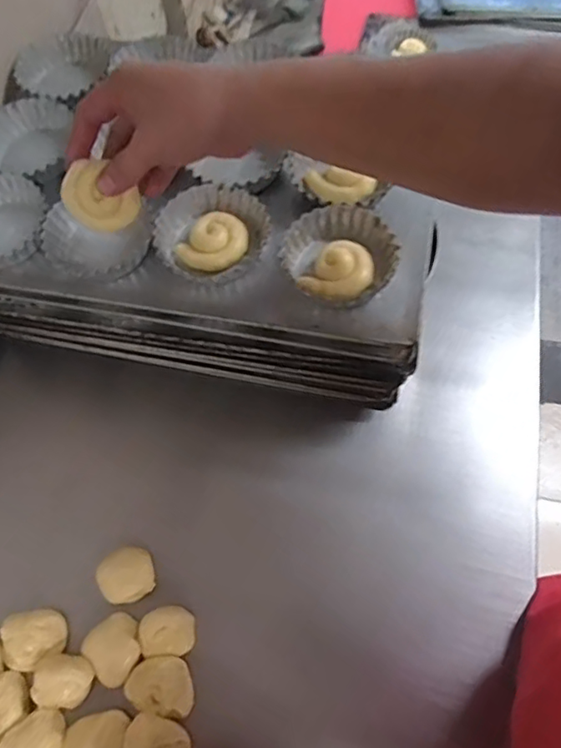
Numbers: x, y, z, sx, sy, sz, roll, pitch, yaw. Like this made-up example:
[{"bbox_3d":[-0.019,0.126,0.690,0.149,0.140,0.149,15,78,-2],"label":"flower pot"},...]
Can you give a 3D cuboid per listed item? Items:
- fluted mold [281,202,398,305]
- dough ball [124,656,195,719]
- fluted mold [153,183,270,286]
[{"bbox_3d":[0.048,-0.100,0.480,0.092,0.030,0.086,-1,65,2],"label":"fluted mold"},{"bbox_3d":[-0.105,0.269,0.485,0.058,0.017,0.043,6,66,5],"label":"dough ball"},{"bbox_3d":[-0.061,-0.122,0.500,0.097,0.028,0.091,1,65,2],"label":"fluted mold"}]

